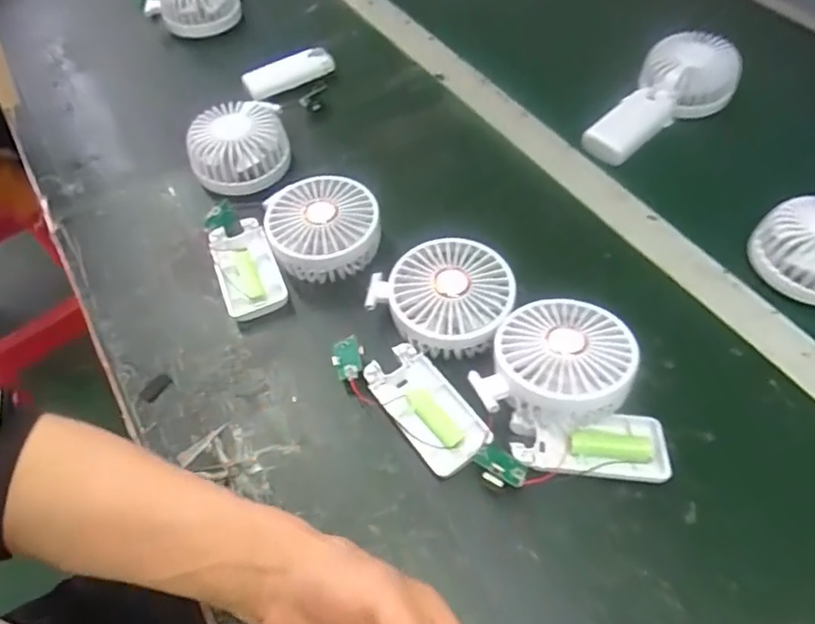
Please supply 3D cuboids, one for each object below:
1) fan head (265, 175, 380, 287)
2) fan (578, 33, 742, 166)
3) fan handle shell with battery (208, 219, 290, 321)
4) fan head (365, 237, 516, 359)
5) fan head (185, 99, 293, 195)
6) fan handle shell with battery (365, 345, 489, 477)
[{"bbox_3d":[-0.066,-0.066,0.460,0.082,0.039,0.082,-1,53,2],"label":"fan head"},{"bbox_3d":[0.239,-0.202,0.570,0.171,0.050,0.083,-37,59,-5],"label":"fan"},{"bbox_3d":[-0.127,-0.033,0.467,0.046,0.020,0.093,-19,55,-11],"label":"fan handle shell with battery"},{"bbox_3d":[0.029,-0.008,0.418,0.086,0.037,0.086,-1,53,2],"label":"fan head"},{"bbox_3d":[-0.151,-0.147,0.531,0.087,0.051,0.085,-17,55,-10],"label":"fan head"},{"bbox_3d":[0.012,0.064,0.393,0.047,0.017,0.093,-32,58,-19],"label":"fan handle shell with battery"}]

